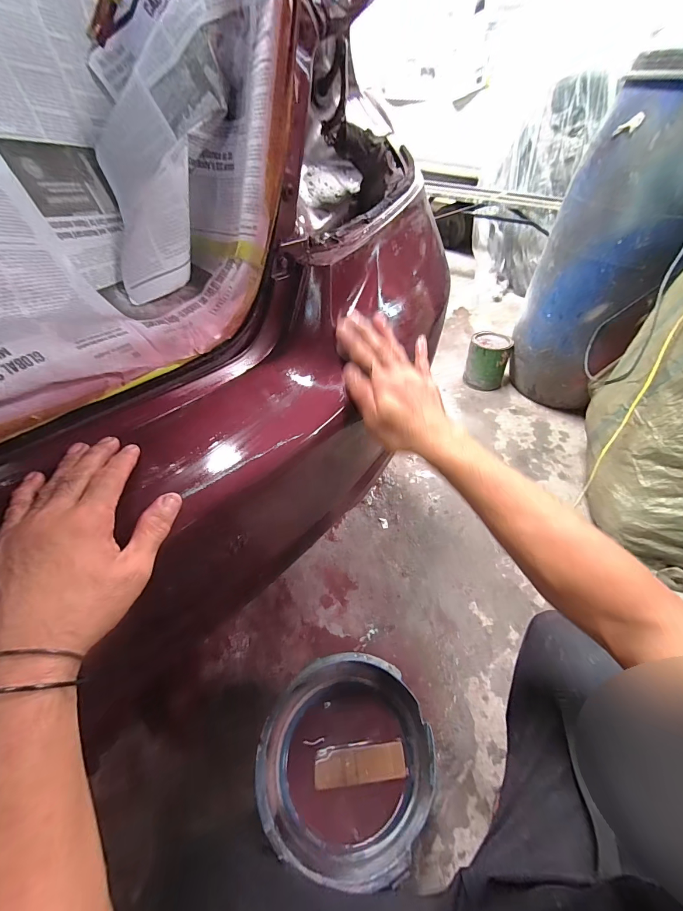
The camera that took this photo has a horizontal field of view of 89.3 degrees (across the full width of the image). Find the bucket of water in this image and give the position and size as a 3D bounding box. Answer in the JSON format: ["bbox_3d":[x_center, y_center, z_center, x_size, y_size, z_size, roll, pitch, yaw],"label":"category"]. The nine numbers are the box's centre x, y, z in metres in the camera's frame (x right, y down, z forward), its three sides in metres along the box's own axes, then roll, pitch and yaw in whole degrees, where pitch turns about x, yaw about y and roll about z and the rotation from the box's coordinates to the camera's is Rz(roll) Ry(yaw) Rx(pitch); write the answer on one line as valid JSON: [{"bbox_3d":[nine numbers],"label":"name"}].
[{"bbox_3d":[0.010,0.499,0.585,0.248,0.199,0.257,0,47,0],"label":"bucket of water"}]

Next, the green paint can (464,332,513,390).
[{"bbox_3d":[0.614,-0.395,1.462,0.166,0.198,0.142,22,51,19],"label":"green paint can"}]

